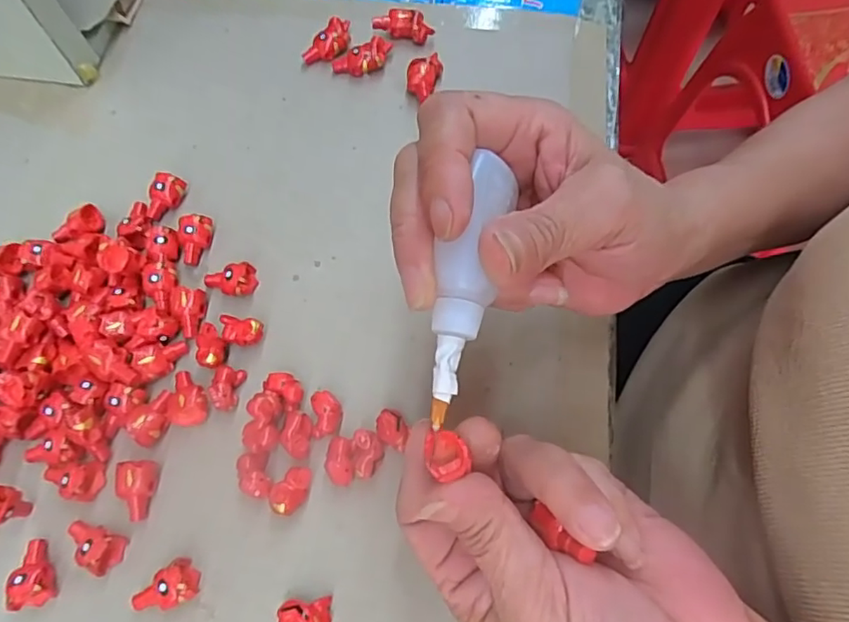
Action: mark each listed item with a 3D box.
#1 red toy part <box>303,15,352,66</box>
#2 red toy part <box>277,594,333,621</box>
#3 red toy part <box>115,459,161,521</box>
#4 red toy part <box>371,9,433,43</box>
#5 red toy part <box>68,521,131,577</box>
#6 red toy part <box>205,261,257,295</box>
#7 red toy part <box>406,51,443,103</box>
[{"bbox_3d":[-0.057,-0.166,0.349,0.018,0.013,0.036,38,73,16],"label":"red toy part"},{"bbox_3d":[-0.048,0.123,0.227,0.019,0.015,0.014,-4,67,0],"label":"red toy part"},{"bbox_3d":[-0.128,0.079,0.249,0.017,0.014,0.025,5,67,4],"label":"red toy part"},{"bbox_3d":[-0.013,-0.178,0.352,0.037,0.016,0.012,14,68,7],"label":"red toy part"},{"bbox_3d":[-0.143,0.100,0.241,0.026,0.014,0.015,18,69,9],"label":"red toy part"},{"bbox_3d":[-0.099,-0.018,0.288,0.026,0.013,0.019,8,68,5],"label":"red toy part"},{"bbox_3d":[-0.001,-0.139,0.335,0.018,0.014,0.030,11,68,7],"label":"red toy part"}]

